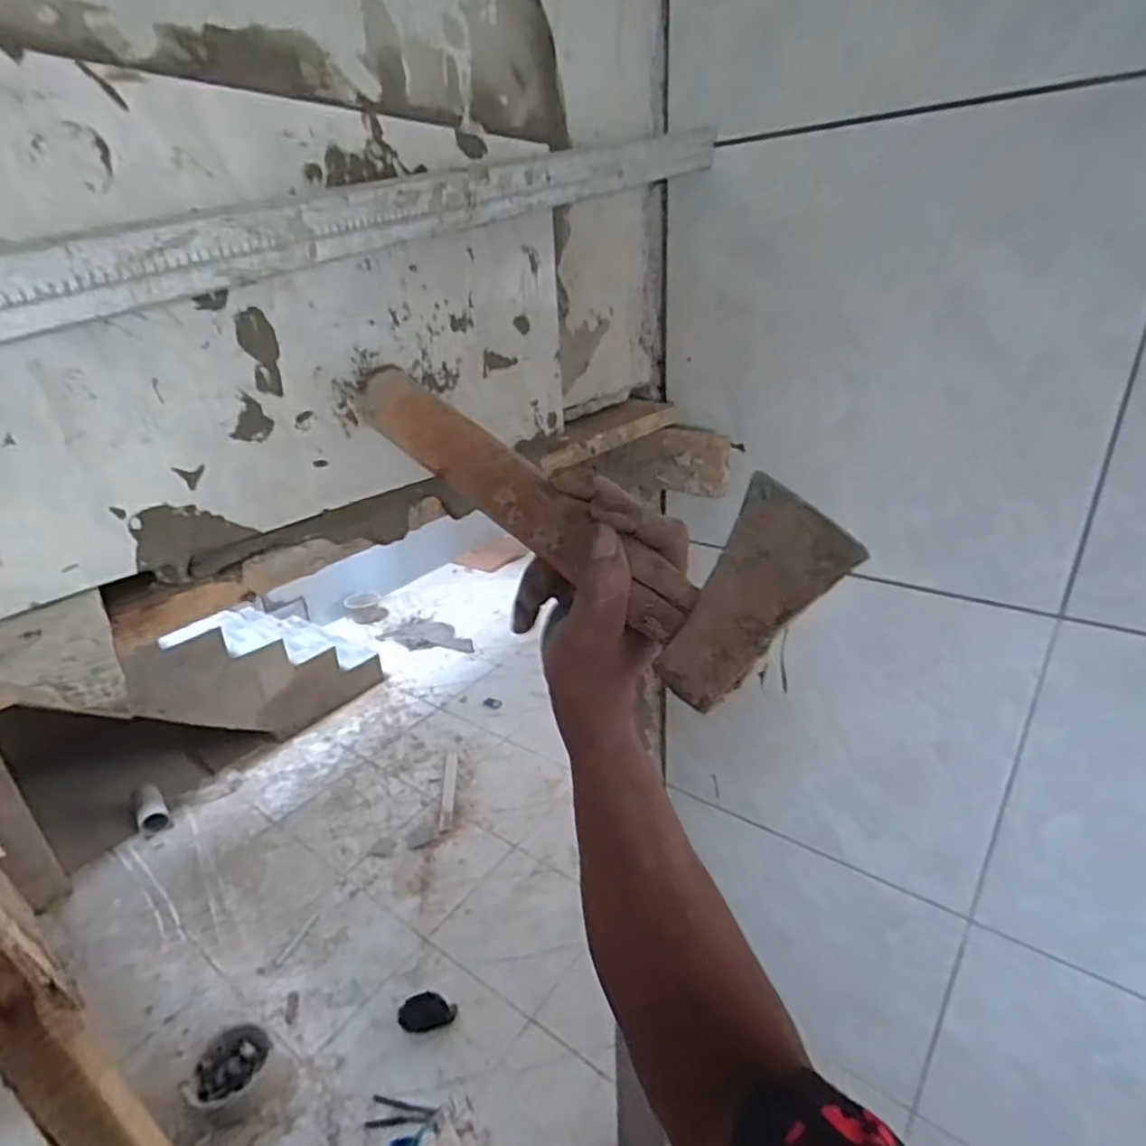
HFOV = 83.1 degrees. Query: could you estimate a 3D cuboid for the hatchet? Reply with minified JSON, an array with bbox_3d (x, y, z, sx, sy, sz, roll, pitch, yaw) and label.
[{"bbox_3d":[-0.006,-0.037,0.336,0.272,0.097,0.035,31,11,25],"label":"hatchet"}]

